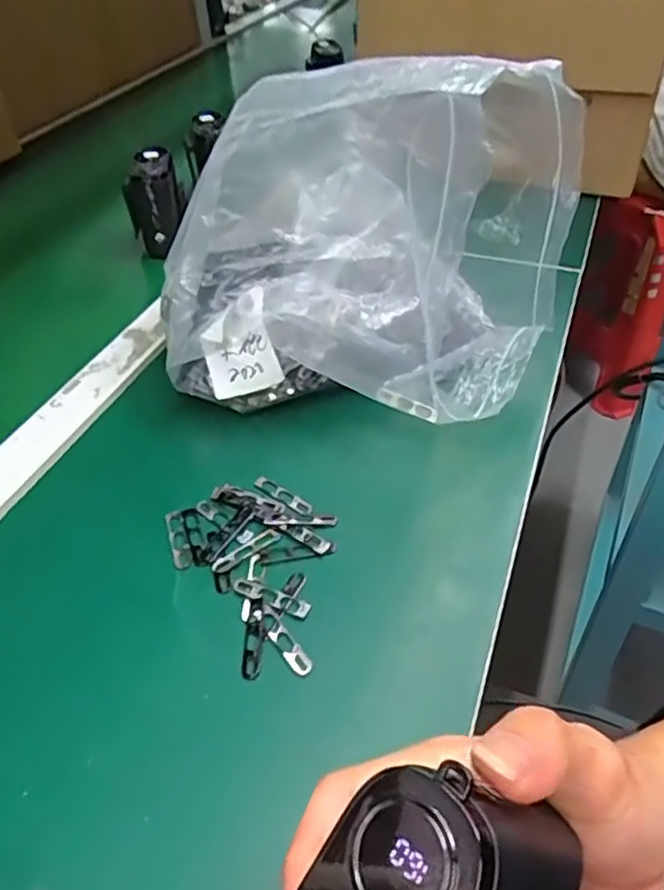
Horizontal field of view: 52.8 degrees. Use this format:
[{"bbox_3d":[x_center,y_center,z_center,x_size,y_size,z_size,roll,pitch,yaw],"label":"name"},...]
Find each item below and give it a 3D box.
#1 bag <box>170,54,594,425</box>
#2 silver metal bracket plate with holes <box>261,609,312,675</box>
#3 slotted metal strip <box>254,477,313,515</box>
[{"bbox_3d":[0.032,-0.141,0.443,0.227,0.205,0.191,12,45,14],"label":"bag"},{"bbox_3d":[-0.024,0.100,0.341,0.010,0.004,0.041,-27,49,-24],"label":"silver metal bracket plate with holes"},{"bbox_3d":[-0.030,0.031,0.415,0.043,0.004,0.010,28,51,28],"label":"slotted metal strip"}]

